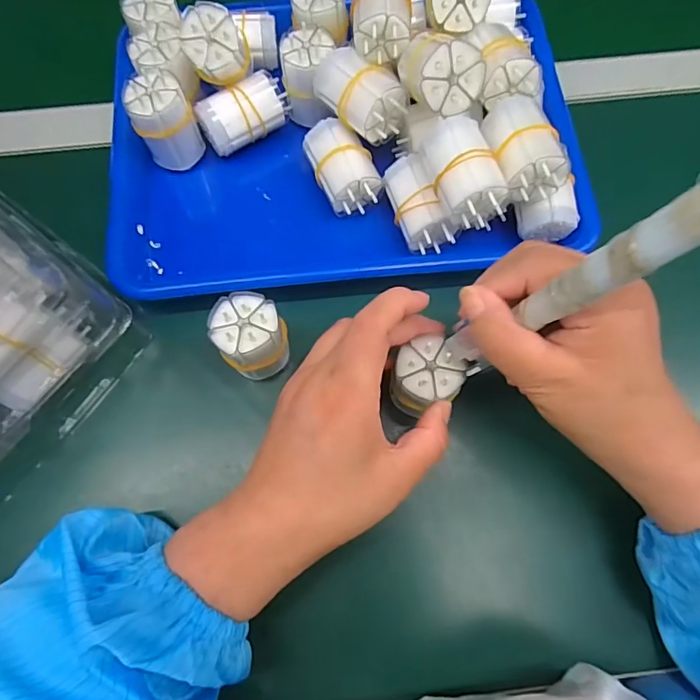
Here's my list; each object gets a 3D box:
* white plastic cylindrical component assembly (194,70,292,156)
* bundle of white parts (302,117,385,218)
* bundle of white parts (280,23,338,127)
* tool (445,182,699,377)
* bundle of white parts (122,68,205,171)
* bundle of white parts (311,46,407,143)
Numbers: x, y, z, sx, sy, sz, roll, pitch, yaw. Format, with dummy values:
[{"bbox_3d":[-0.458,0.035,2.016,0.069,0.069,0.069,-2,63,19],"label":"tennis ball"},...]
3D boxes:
[{"bbox_3d":[-0.076,-0.170,0.356,0.065,0.043,0.033,-31,74,-10],"label":"white plastic cylindrical component assembly"},{"bbox_3d":[-0.004,-0.129,0.343,0.042,0.038,0.060,-18,72,-5],"label":"bundle of white parts"},{"bbox_3d":[-0.028,-0.197,0.351,0.037,0.054,0.036,0,71,1],"label":"bundle of white parts"},{"bbox_3d":[0.088,-0.022,0.201,0.014,0.152,0.018,3,70,-19],"label":"tool"},{"bbox_3d":[-0.130,-0.161,0.339,0.039,0.051,0.036,0,71,1],"label":"bundle of white parts"},{"bbox_3d":[0.005,-0.173,0.321,0.039,0.030,0.065,-42,76,-12],"label":"bundle of white parts"}]

